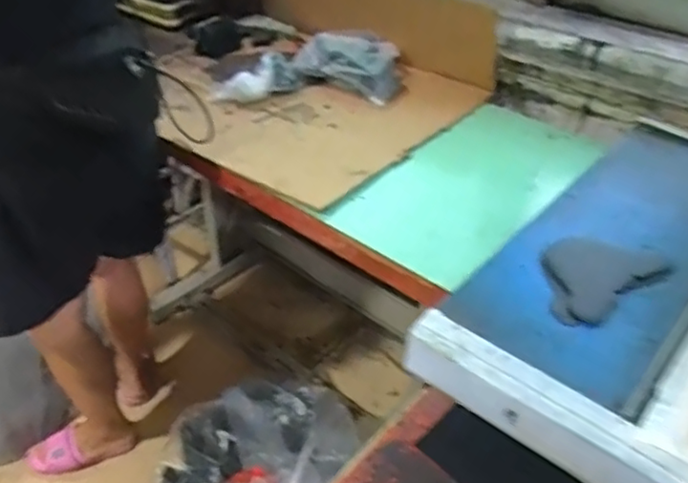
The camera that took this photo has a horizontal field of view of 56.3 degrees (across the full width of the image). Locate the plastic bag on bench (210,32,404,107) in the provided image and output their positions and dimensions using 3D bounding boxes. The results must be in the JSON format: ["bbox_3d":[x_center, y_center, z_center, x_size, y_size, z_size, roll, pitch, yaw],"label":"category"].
[{"bbox_3d":[-0.065,-0.366,1.353,0.374,0.089,0.197,4,39,5],"label":"plastic bag on bench"}]

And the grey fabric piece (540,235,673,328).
[{"bbox_3d":[0.241,0.030,0.624,0.138,0.015,0.089,-23,44,-26],"label":"grey fabric piece"}]

